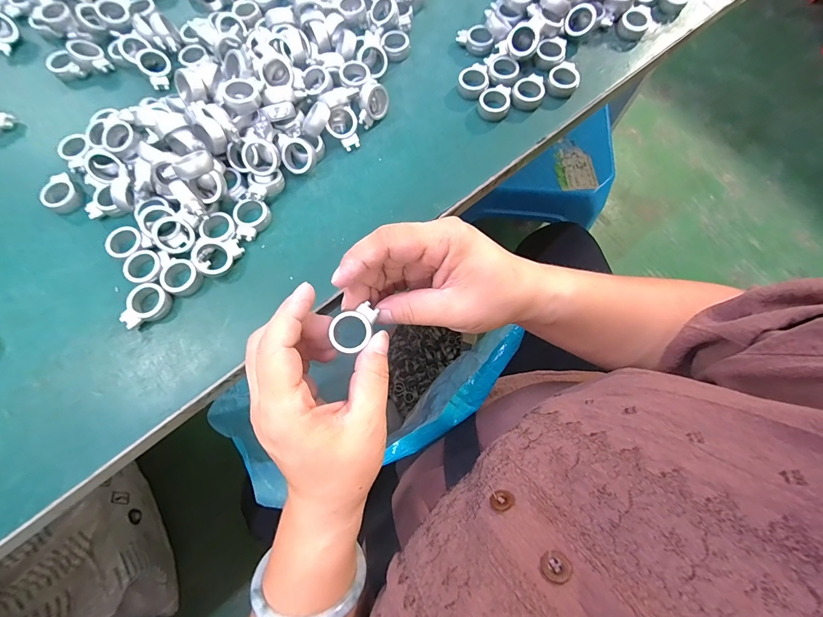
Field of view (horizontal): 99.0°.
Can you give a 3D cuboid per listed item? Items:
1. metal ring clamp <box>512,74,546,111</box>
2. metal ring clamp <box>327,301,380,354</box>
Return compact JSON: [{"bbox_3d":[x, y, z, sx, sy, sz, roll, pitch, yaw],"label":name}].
[{"bbox_3d":[0.100,-0.185,0.300,0.026,0.011,0.028,0,73,-1],"label":"metal ring clamp"},{"bbox_3d":[-0.034,0.011,0.211,0.023,0.004,0.032,34,77,9],"label":"metal ring clamp"}]

